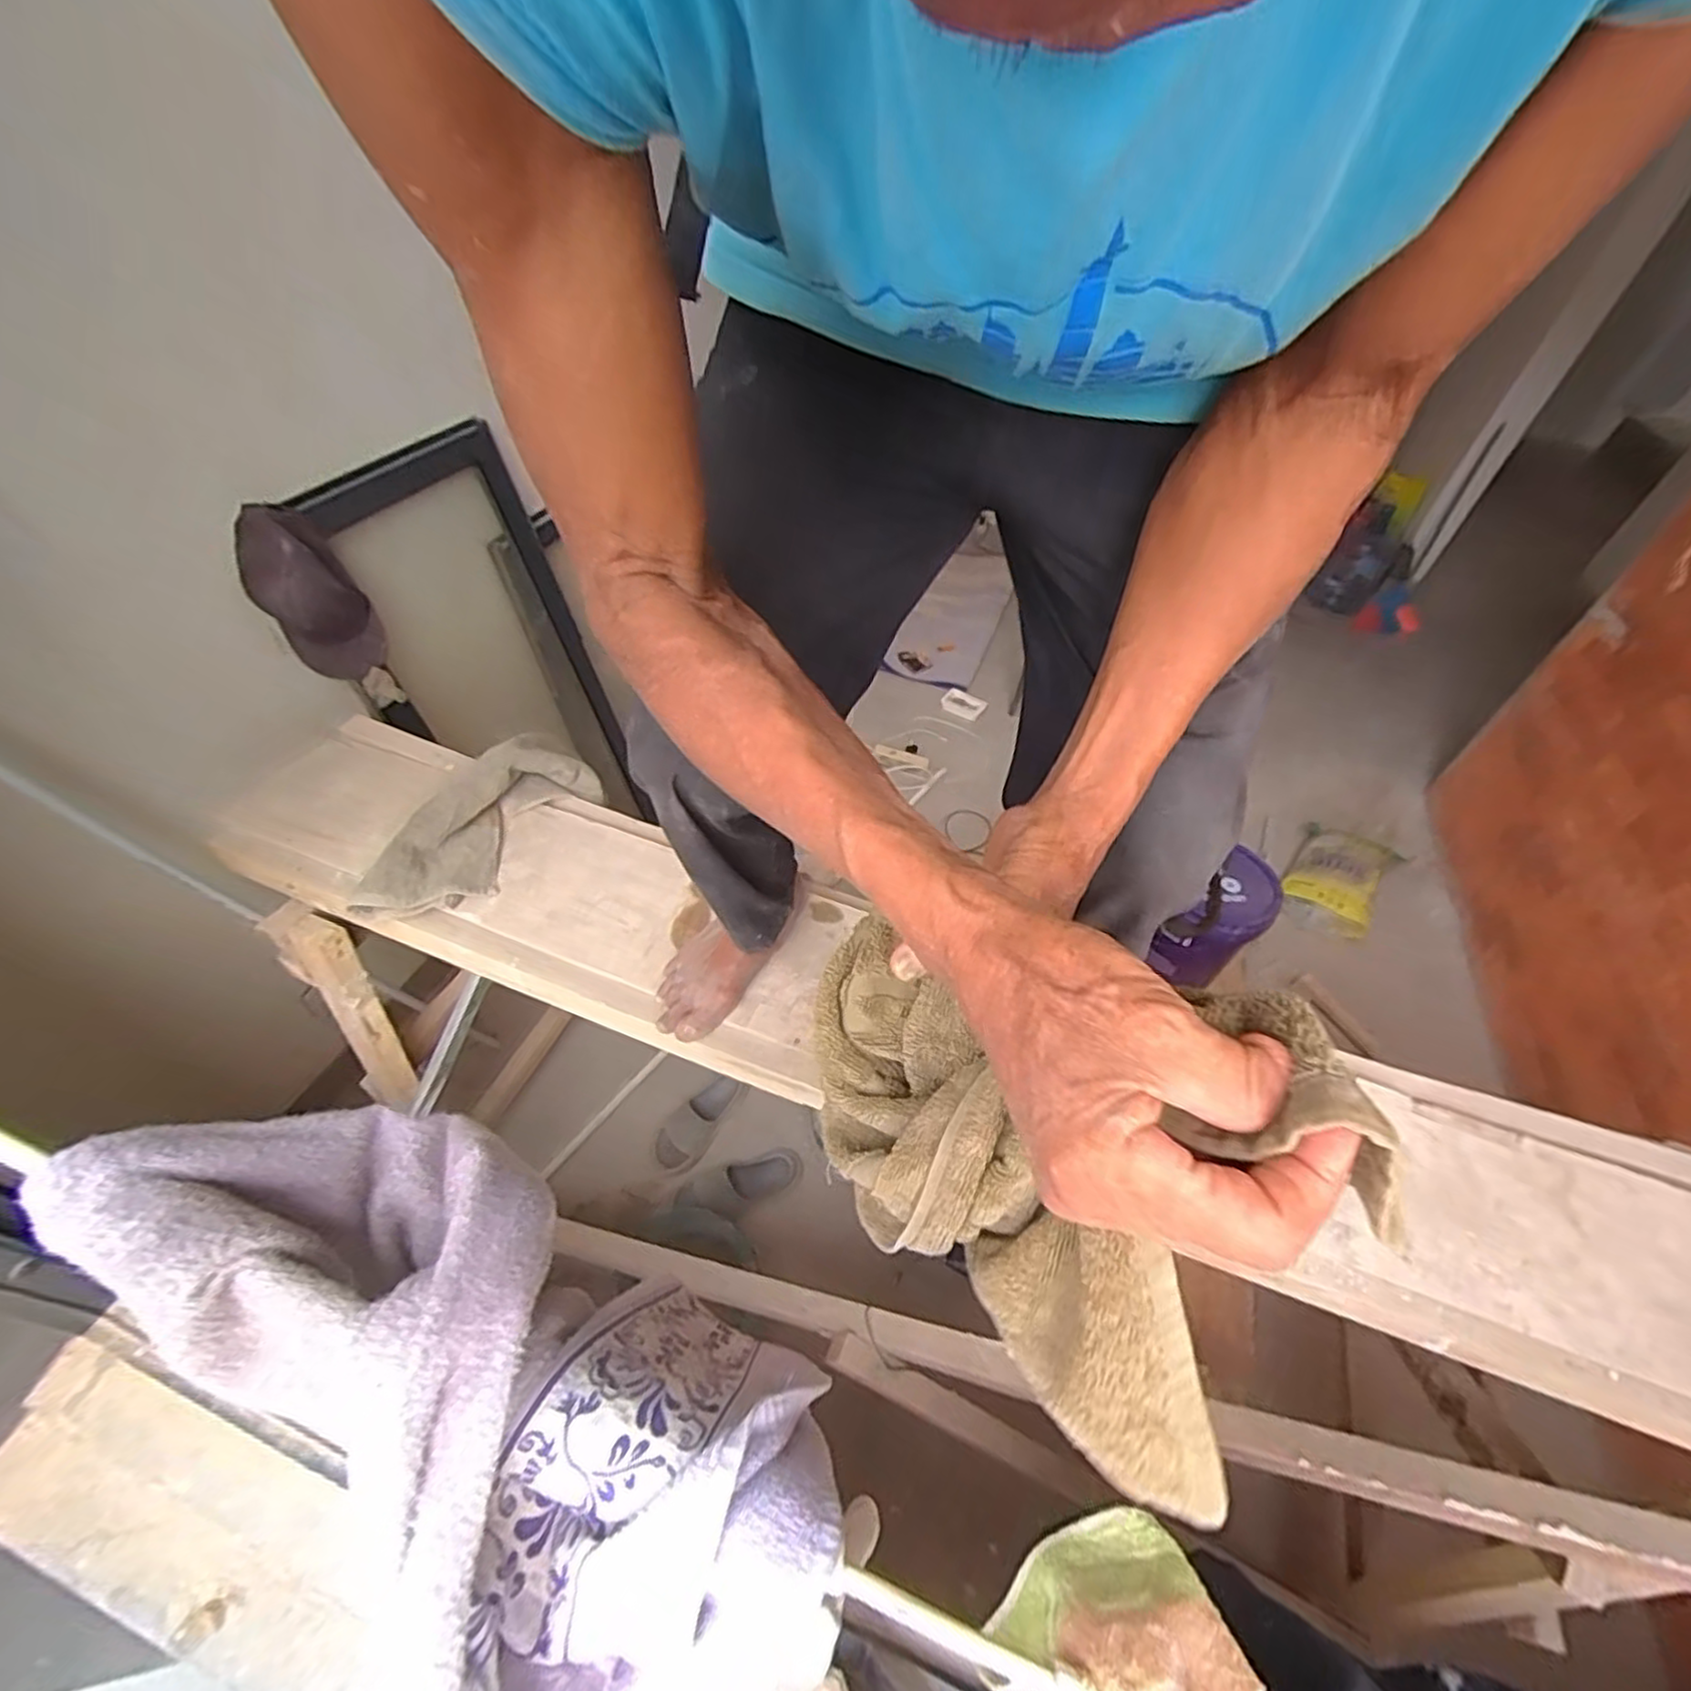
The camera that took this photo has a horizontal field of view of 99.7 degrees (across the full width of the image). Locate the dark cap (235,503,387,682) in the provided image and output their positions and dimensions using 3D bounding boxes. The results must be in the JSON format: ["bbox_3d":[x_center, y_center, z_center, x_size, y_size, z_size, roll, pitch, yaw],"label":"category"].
[{"bbox_3d":[-0.907,-0.425,1.204,0.150,0.255,0.154,-32,57,-29],"label":"dark cap"}]

